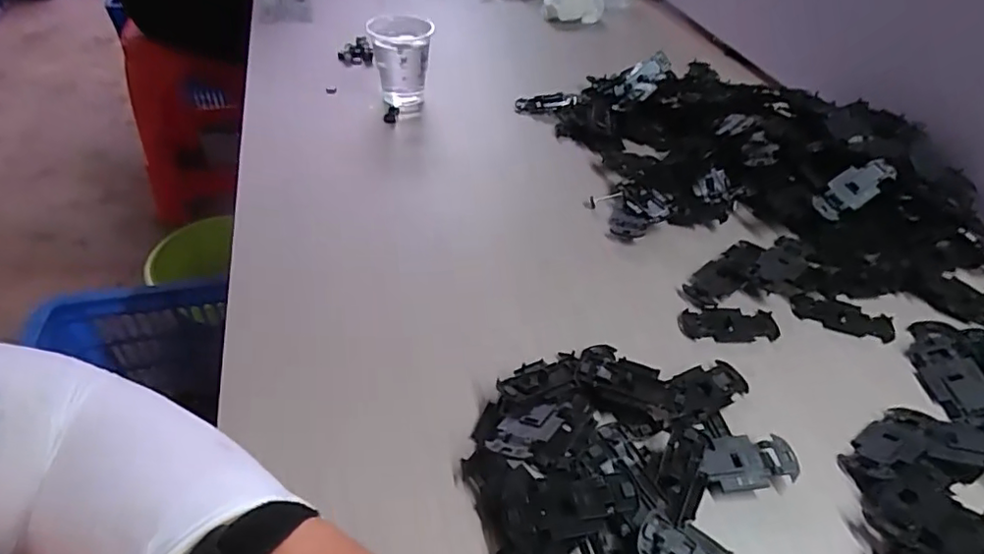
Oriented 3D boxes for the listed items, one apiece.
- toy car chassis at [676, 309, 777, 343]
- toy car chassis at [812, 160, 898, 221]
[{"bbox_3d":[0.162,0.033,0.394,0.065,0.004,0.027,2,45,-4],"label":"toy car chassis"},{"bbox_3d":[0.284,-0.070,0.453,0.063,0.005,0.028,-35,79,2],"label":"toy car chassis"}]

